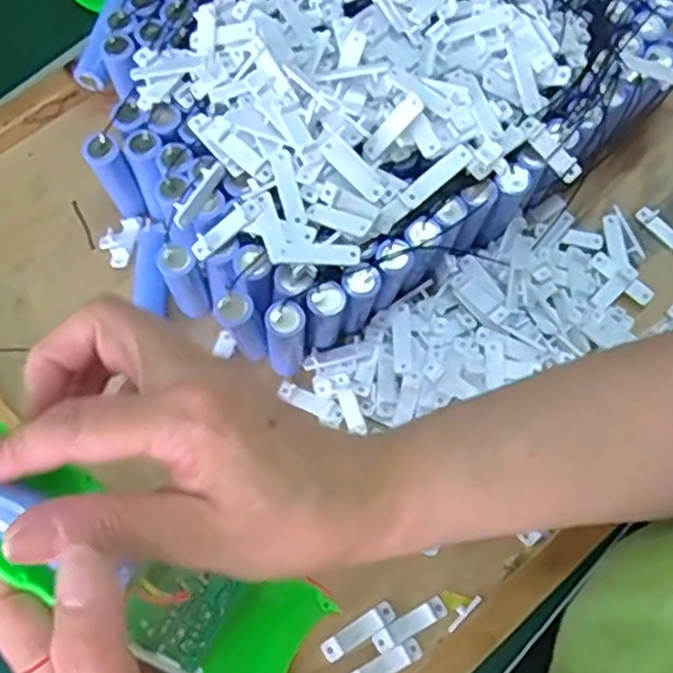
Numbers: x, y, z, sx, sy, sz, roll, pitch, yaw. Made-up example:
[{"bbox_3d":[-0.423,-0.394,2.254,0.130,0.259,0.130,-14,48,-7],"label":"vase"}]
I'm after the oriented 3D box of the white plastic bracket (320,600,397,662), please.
[{"bbox_3d":[0.010,0.137,0.334,0.037,0.004,0.010,-31,71,-9],"label":"white plastic bracket"}]

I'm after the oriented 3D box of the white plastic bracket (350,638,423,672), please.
[{"bbox_3d":[0.022,0.151,0.327,0.037,0.004,0.010,-28,71,-8],"label":"white plastic bracket"}]

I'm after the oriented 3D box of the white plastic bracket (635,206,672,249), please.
[{"bbox_3d":[0.186,-0.059,0.406,0.010,0.006,0.037,-39,73,-12],"label":"white plastic bracket"}]

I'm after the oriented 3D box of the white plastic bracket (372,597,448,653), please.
[{"bbox_3d":[0.034,0.135,0.336,0.037,0.004,0.010,-27,71,-8],"label":"white plastic bracket"}]

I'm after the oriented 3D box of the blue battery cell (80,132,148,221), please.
[{"bbox_3d":[-0.118,-0.083,0.389,0.016,0.063,0.018,-31,71,-9],"label":"blue battery cell"}]

